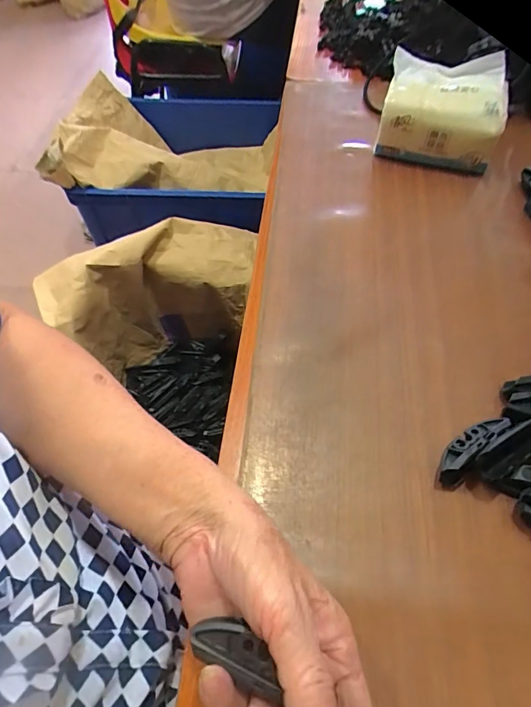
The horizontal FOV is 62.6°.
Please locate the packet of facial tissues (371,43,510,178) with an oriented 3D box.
[{"bbox_3d":[0.215,-0.293,0.544,0.137,0.095,0.104,10,55,11],"label":"packet of facial tissues"}]

